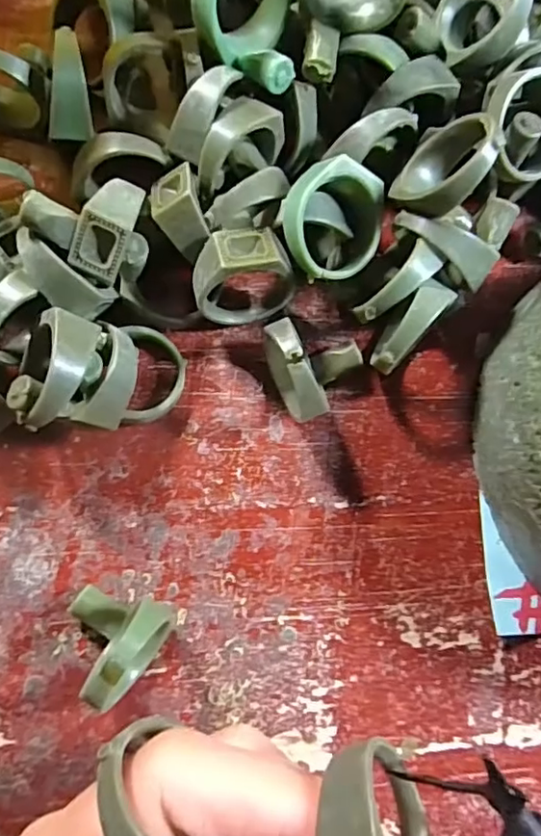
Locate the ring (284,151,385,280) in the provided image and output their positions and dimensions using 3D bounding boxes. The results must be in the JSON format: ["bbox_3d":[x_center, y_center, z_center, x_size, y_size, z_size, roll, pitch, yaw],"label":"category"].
[{"bbox_3d":[0.016,-0.049,0.141,0.027,0.004,0.028,-8,110,-24],"label":"ring"}]

